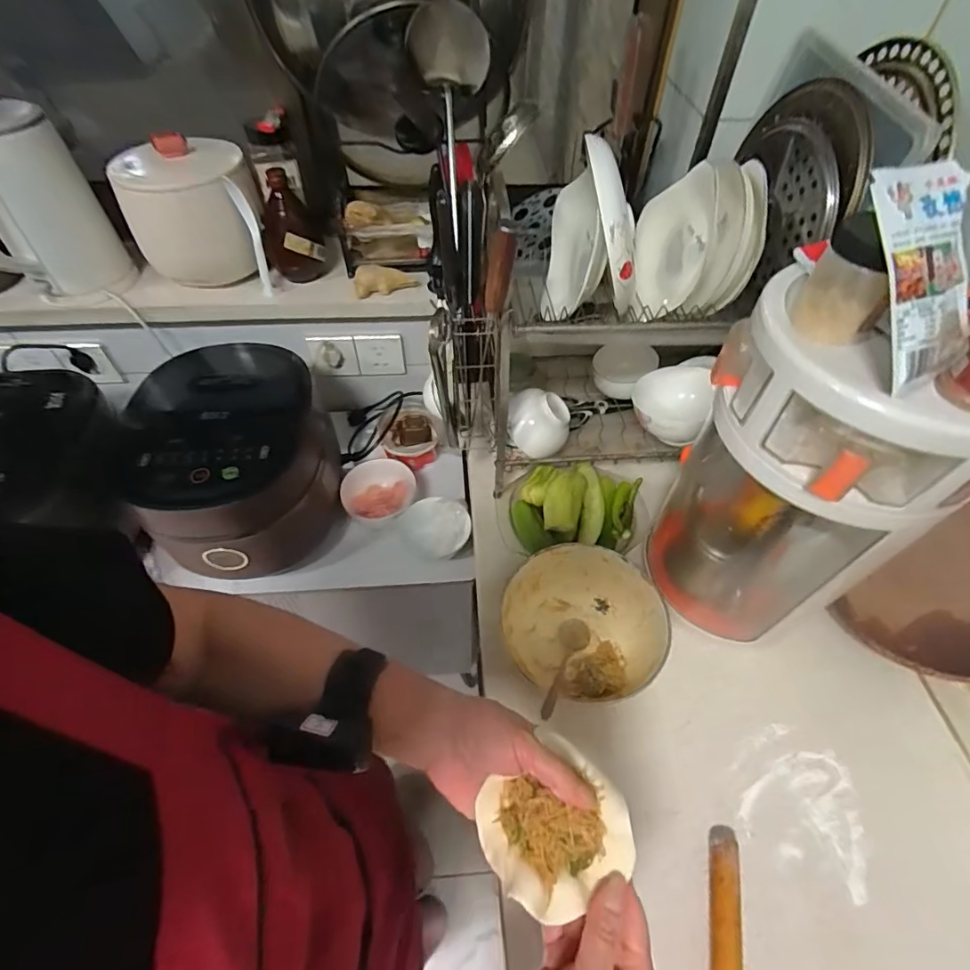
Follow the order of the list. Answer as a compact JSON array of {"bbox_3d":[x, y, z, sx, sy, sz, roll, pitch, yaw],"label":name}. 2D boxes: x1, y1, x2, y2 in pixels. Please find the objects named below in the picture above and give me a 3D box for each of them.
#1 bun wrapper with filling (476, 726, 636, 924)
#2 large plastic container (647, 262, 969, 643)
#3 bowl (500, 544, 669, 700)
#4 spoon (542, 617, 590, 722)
[{"bbox_3d":[0.047,0.236,0.355,0.093,0.037,0.092,-30,59,-22],"label":"bun wrapper with filling"},{"bbox_3d":[0.322,0.013,0.562,0.165,0.395,0.194,-8,53,-7],"label":"large plastic container"},{"bbox_3d":[0.126,0.171,0.665,0.177,0.085,0.166,1,53,-1],"label":"bowl"},{"bbox_3d":[0.095,0.223,0.621,0.039,0.039,0.186,19,19,13],"label":"spoon"}]

